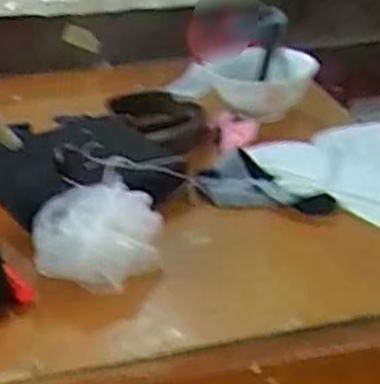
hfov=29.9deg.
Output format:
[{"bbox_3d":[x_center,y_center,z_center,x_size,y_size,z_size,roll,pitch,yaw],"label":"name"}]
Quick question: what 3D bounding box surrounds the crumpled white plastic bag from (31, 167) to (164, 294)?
[{"bbox_3d":[-0.068,0.031,0.532,0.096,0.048,0.076,-12,30,-18],"label":"crumpled white plastic bag"}]

